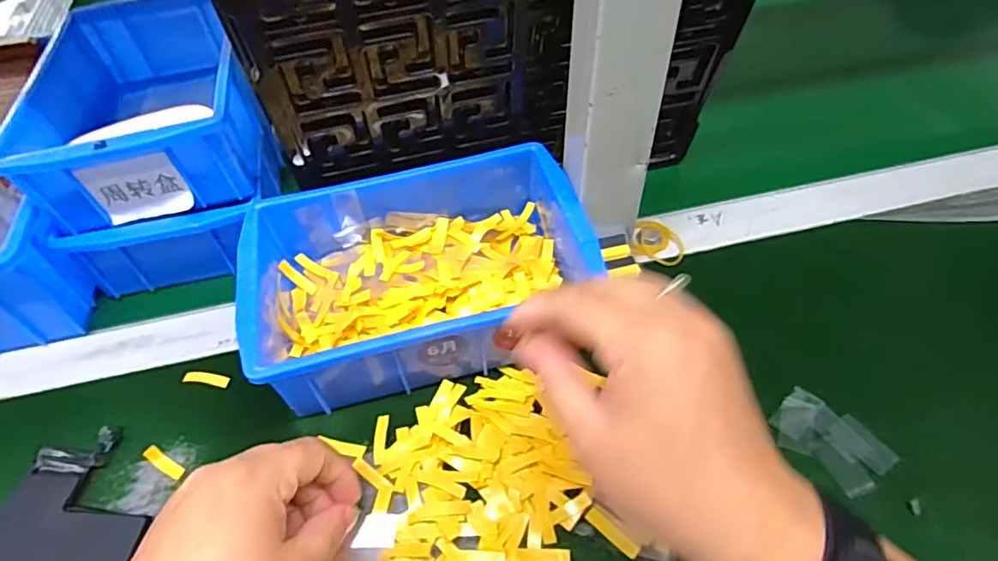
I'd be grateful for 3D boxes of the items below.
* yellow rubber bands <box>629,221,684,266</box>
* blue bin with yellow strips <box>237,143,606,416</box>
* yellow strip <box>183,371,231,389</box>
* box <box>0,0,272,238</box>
[{"bbox_3d":[0.111,-0.026,0.409,0.038,0.012,0.030,12,52,13],"label":"yellow rubber bands"},{"bbox_3d":[-0.048,-0.004,0.363,0.200,0.066,0.140,-11,49,-6],"label":"blue bin with yellow strips"},{"bbox_3d":[-0.183,0.062,0.363,0.029,0.004,0.009,9,58,0],"label":"yellow strip"},{"bbox_3d":[-0.238,-0.127,0.402,0.126,0.060,0.198,-12,51,-7],"label":"box"}]

